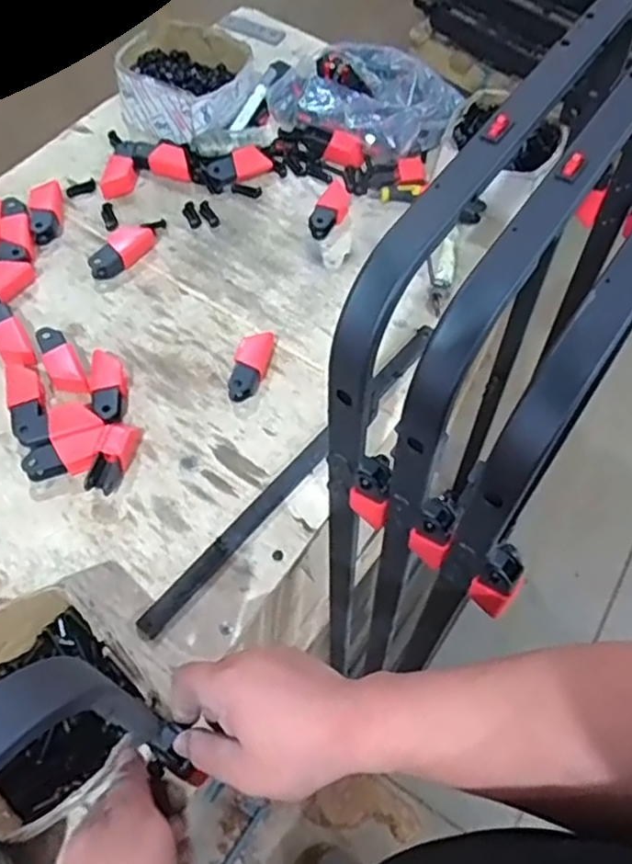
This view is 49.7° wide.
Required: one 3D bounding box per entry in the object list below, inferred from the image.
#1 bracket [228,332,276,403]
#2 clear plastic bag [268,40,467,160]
[{"bbox_3d":[-0.072,-0.078,0.766,0.034,0.031,0.087,12,59,4],"label":"bracket"},{"bbox_3d":[0.076,-0.490,0.994,0.248,0.040,0.203,29,62,13],"label":"clear plastic bag"}]

